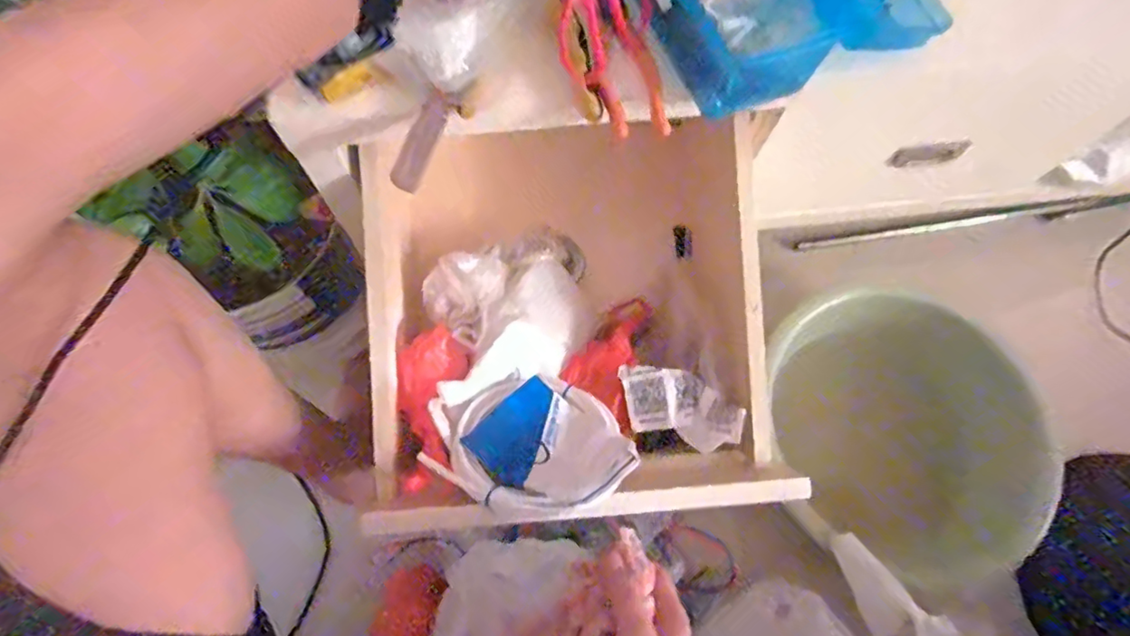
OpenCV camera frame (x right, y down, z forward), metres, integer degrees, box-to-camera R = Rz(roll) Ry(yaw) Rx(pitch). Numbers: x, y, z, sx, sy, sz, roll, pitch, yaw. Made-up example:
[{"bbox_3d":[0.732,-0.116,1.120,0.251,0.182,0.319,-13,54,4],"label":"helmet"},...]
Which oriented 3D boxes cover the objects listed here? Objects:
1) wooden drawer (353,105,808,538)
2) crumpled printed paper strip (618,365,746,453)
[{"bbox_3d":[0.009,-0.023,0.581,0.397,0.100,0.415,-4,72,-3],"label":"wooden drawer"},{"bbox_3d":[0.109,0.085,0.551,0.119,0.025,0.065,14,83,20],"label":"crumpled printed paper strip"}]

